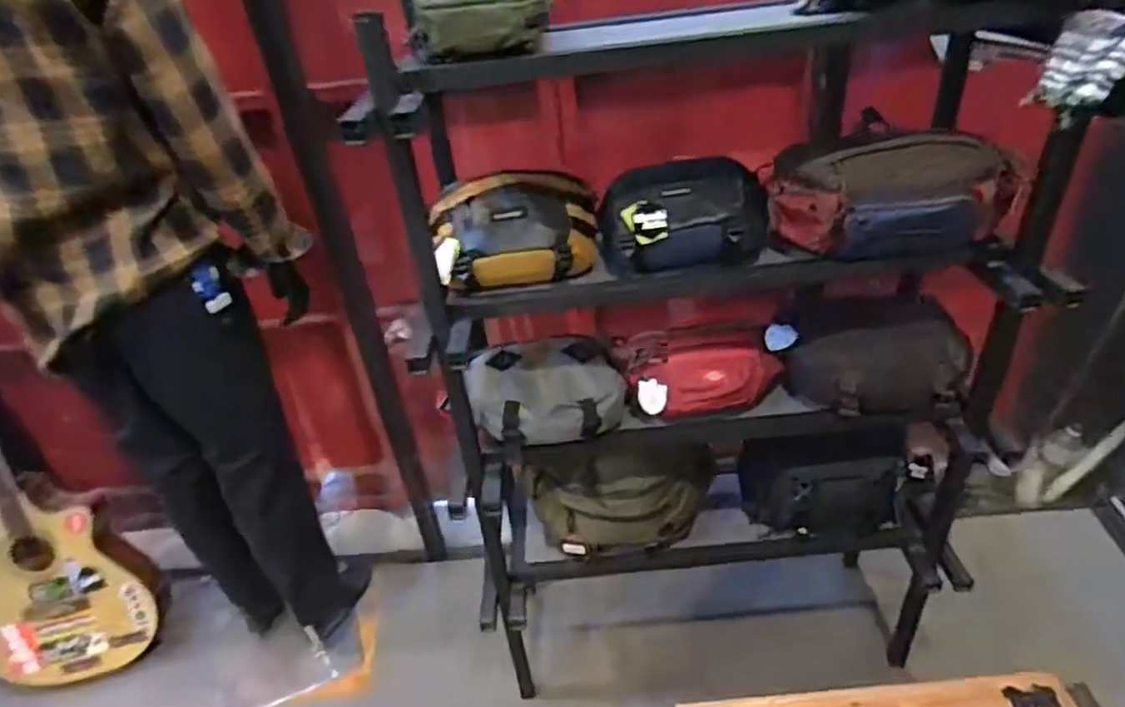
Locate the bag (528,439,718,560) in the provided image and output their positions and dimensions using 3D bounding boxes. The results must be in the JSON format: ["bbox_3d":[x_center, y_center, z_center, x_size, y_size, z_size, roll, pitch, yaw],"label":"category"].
[{"bbox_3d":[0.115,0.266,1.249,0.358,0.214,0.121,-6,34,2],"label":"bag"}]

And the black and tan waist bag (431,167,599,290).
[{"bbox_3d":[-0.065,-0.189,0.984,0.247,0.129,0.142,-11,34,-7],"label":"black and tan waist bag"}]

